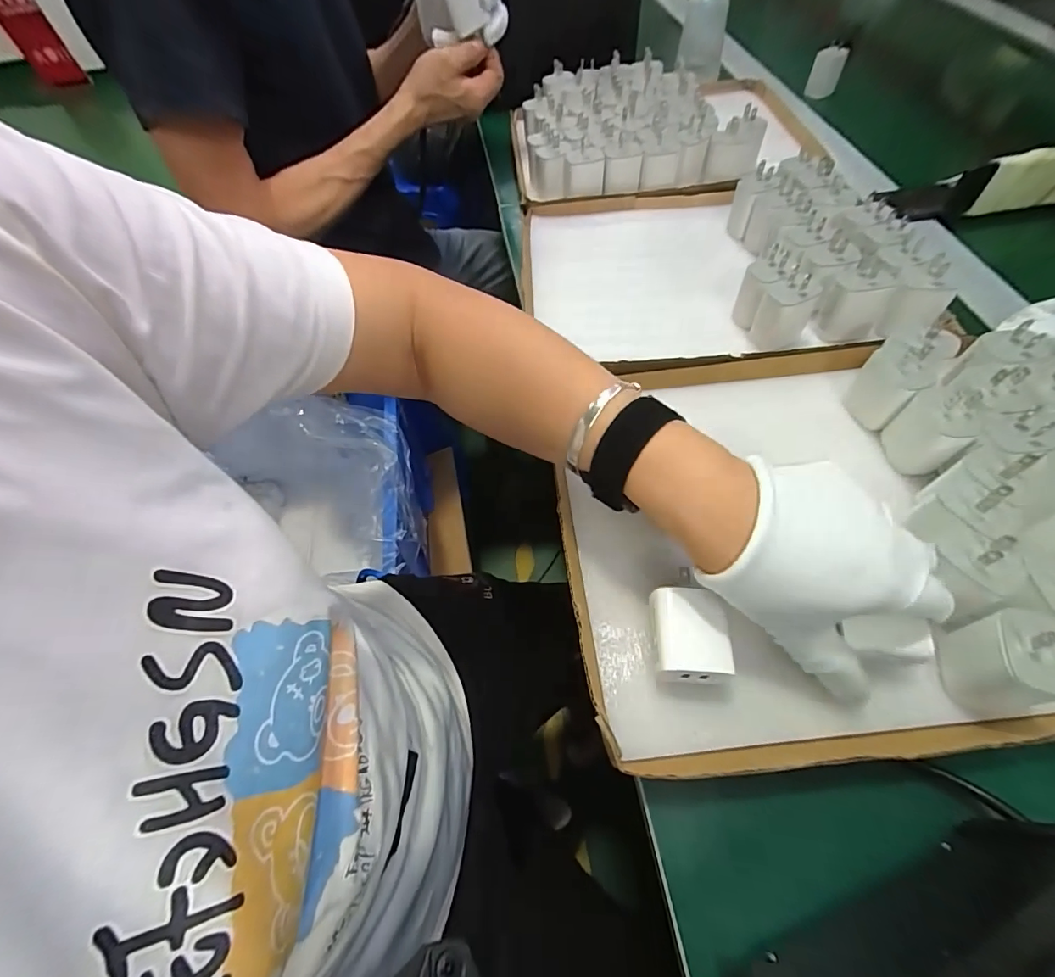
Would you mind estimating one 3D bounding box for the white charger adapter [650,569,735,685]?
[{"bbox_3d":[0.089,0.078,0.268,0.040,0.027,0.054,-2,58,3],"label":"white charger adapter"}]

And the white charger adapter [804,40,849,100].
[{"bbox_3d":[0.425,-0.594,0.680,0.040,0.057,0.036,22,62,16],"label":"white charger adapter"}]

